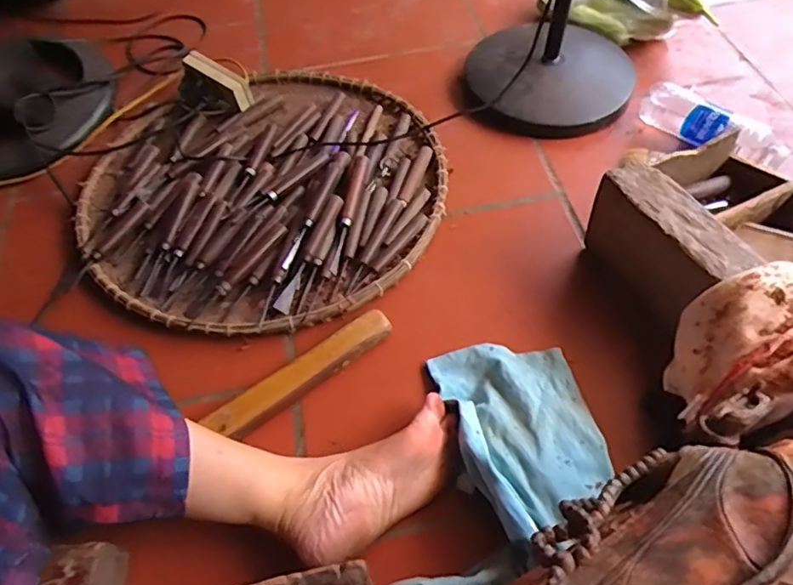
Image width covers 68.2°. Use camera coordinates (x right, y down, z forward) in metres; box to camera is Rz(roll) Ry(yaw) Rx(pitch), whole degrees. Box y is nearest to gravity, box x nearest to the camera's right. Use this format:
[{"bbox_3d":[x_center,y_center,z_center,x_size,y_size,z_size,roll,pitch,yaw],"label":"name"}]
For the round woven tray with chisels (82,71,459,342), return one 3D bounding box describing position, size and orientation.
[{"bbox_3d":[-0.190,-0.159,0.852,0.502,0.037,0.500,-1,54,1],"label":"round woven tray with chisels"}]

